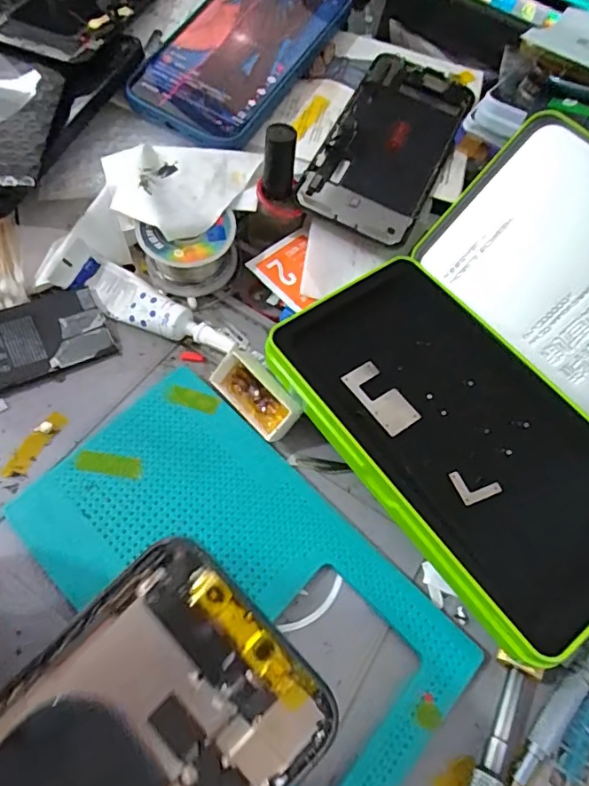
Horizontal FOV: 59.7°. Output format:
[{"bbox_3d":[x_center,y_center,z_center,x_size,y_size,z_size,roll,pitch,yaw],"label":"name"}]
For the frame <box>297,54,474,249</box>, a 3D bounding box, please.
[{"bbox_3d":[0.060,-0.158,0.322,0.072,0.005,0.145,24,69,3],"label":"frame"}]

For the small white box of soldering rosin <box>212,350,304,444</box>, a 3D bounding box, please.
[{"bbox_3d":[-0.020,0.000,0.264,0.025,0.017,0.047,-41,74,-16],"label":"small white box of soldering rosin"}]

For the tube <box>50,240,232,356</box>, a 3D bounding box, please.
[{"bbox_3d":[-0.082,-0.050,0.285,0.107,0.021,0.026,25,69,9],"label":"tube"}]

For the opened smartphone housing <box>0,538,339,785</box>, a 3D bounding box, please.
[{"bbox_3d":[-0.063,0.117,0.140,0.149,0.008,0.073,-42,74,-9],"label":"opened smartphone housing"}]

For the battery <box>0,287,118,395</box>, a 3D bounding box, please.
[{"bbox_3d":[-0.150,-0.024,0.267,0.099,0.005,0.045,-23,78,-22],"label":"battery"}]

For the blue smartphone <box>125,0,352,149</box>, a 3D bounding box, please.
[{"bbox_3d":[-0.034,-0.227,0.331,0.081,0.010,0.168,26,69,10],"label":"blue smartphone"}]

